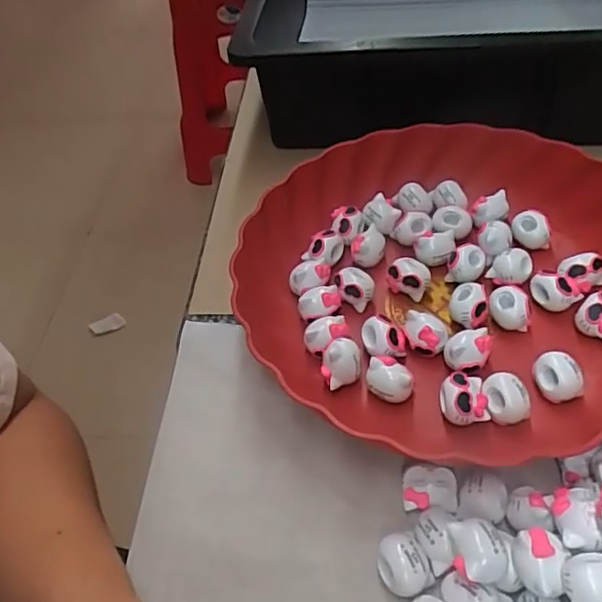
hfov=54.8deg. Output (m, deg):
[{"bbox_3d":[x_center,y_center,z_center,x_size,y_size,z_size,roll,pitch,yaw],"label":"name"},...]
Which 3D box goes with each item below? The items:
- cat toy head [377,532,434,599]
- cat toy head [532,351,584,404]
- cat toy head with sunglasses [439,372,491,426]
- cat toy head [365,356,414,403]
[{"bbox_3d":[0.046,0.119,0.259,0.021,0.019,0.024,-22,50,-15],"label":"cat toy head"},{"bbox_3d":[0.135,0.040,0.305,0.021,0.018,0.022,-2,48,2],"label":"cat toy head"},{"bbox_3d":[0.085,0.052,0.303,0.022,0.023,0.025,-4,48,0],"label":"cat toy head with sunglasses"},{"bbox_3d":[0.048,0.045,0.316,0.025,0.020,0.019,10,49,13],"label":"cat toy head"}]

